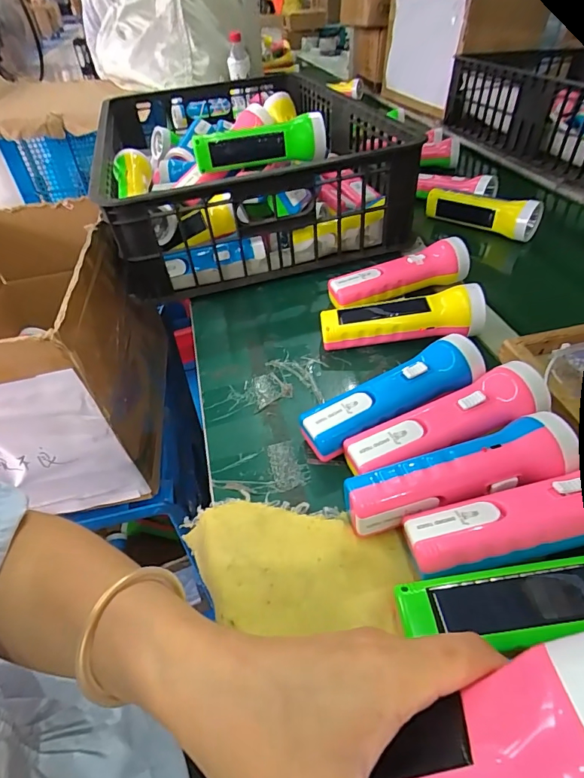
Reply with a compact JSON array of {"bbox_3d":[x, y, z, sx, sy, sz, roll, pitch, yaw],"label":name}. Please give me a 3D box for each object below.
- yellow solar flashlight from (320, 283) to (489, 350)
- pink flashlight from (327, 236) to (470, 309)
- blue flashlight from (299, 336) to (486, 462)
[{"bbox_3d":[0.111,-0.071,0.447,0.161,0.058,0.047,1,44,4],"label":"yellow solar flashlight"},{"bbox_3d":[0.125,-0.133,0.504,0.165,0.049,0.049,-9,44,-6],"label":"pink flashlight"},{"bbox_3d":[0.087,0.012,0.368,0.161,0.058,0.043,-20,46,-17],"label":"blue flashlight"}]

